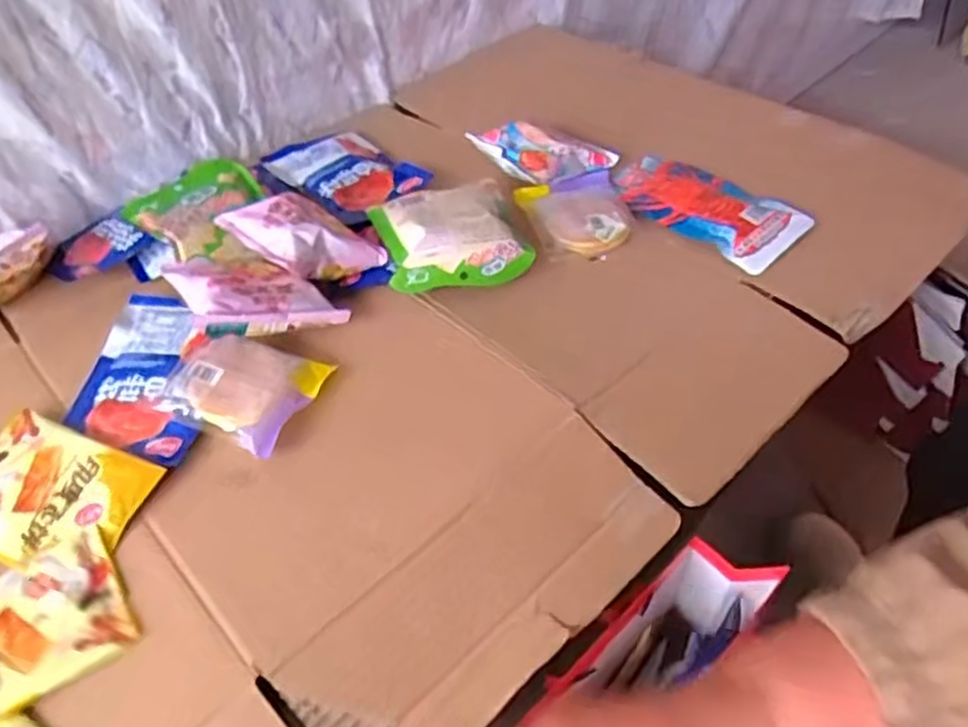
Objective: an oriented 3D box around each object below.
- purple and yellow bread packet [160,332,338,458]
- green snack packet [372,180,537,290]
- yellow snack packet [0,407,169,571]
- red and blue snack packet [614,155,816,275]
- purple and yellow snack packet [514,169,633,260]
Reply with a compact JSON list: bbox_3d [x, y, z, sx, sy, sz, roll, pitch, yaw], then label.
[{"bbox_3d":[-0.192,0.014,0.576,0.110,0.032,0.090,18,53,19],"label":"purple and yellow bread packet"},{"bbox_3d":[-0.032,-0.123,0.677,0.124,0.044,0.124,-14,50,-7],"label":"green snack packet"},{"bbox_3d":[-0.321,0.092,0.535,0.152,0.007,0.102,17,53,18],"label":"yellow snack packet"},{"bbox_3d":[0.215,-0.160,0.721,0.094,0.015,0.192,-37,56,-25],"label":"red and blue snack packet"},{"bbox_3d":[0.095,-0.148,0.720,0.099,0.019,0.110,-15,50,-8],"label":"purple and yellow snack packet"}]

